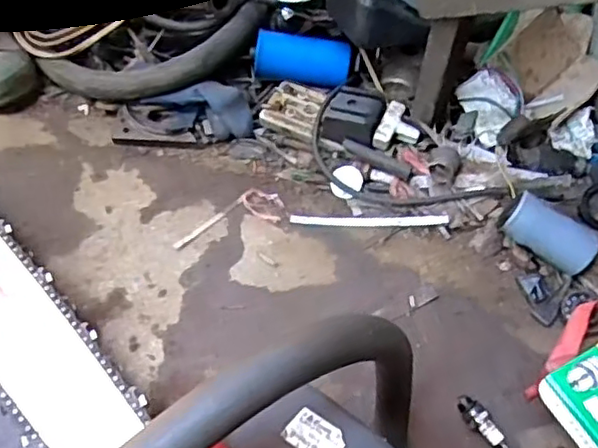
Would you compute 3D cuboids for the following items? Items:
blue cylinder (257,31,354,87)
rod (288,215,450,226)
[{"bbox_3d":[0.004,-0.171,0.659,0.099,0.042,0.044,5,58,4],"label":"blue cylinder"},{"bbox_3d":[0.066,-0.005,0.594,0.145,0.011,0.009,4,57,3],"label":"rod"}]

